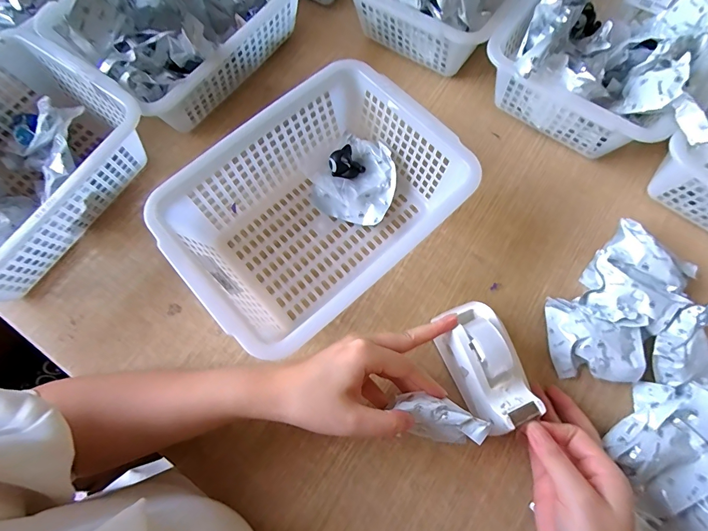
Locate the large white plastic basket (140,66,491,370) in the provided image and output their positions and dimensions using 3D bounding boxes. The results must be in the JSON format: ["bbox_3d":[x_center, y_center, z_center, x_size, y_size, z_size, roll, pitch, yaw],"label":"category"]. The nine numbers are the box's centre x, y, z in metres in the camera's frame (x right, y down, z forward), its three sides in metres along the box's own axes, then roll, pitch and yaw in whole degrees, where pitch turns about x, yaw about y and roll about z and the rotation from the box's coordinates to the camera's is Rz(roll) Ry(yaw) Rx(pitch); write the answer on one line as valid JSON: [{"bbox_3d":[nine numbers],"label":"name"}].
[{"bbox_3d":[-0.035,-0.054,0.374,0.262,0.092,0.195,-41,77,-12],"label":"large white plastic basket"}]

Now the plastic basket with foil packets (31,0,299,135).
[{"bbox_3d":[-0.191,-0.293,0.430,0.198,0.095,0.257,36,75,11],"label":"plastic basket with foil packets"}]

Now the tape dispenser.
[{"bbox_3d":[0.112,0.087,0.328,0.055,0.045,0.103,-22,73,-7],"label":"tape dispenser"}]

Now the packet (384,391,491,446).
[{"bbox_3d":[0.065,0.122,0.296,0.076,0.025,0.032,21,73,0],"label":"packet"}]

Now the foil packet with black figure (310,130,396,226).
[{"bbox_3d":[0.005,-0.097,0.411,0.087,0.025,0.095,25,74,8],"label":"foil packet with black figure"}]

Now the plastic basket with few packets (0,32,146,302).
[{"bbox_3d":[-0.354,-0.091,0.380,0.210,0.092,0.252,35,75,10],"label":"plastic basket with few packets"}]

